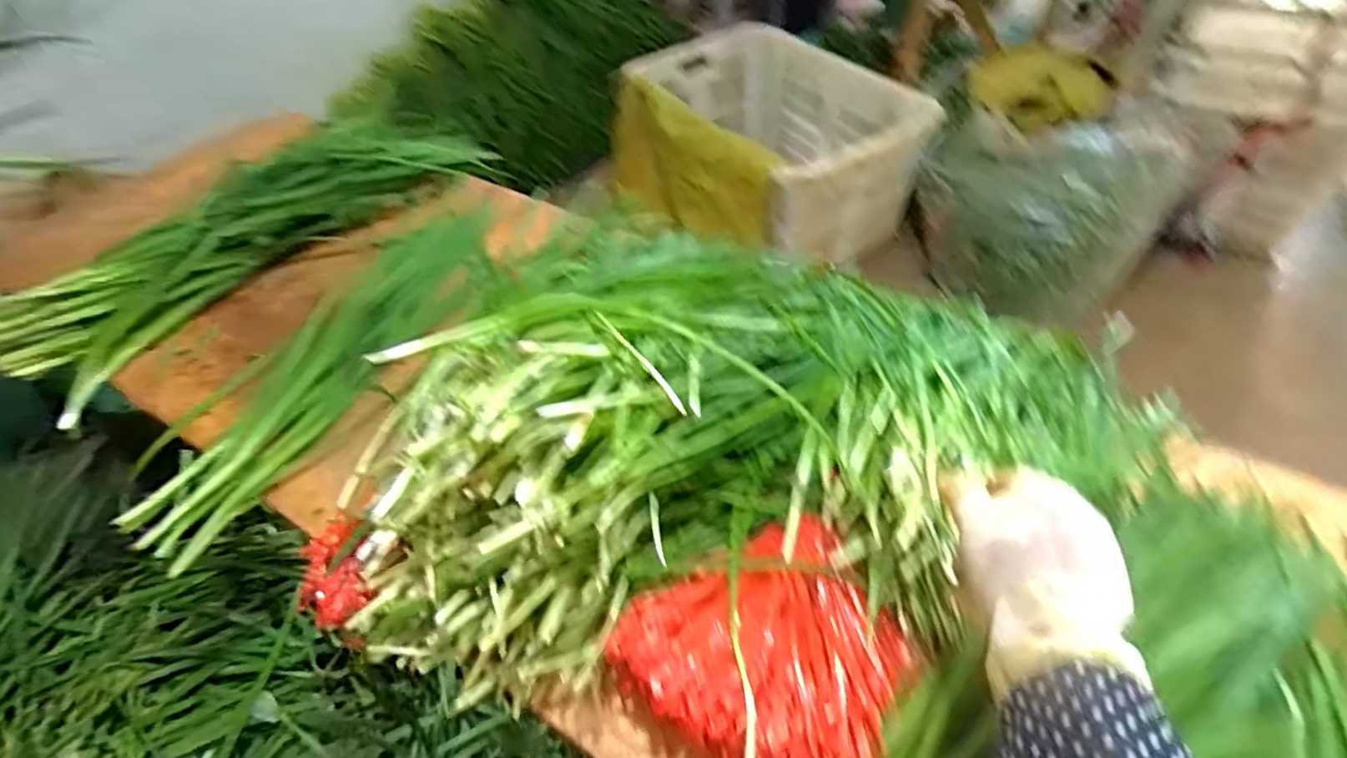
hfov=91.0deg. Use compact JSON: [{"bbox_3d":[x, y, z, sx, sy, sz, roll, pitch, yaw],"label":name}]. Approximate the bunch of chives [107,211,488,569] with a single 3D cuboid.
[{"bbox_3d":[-0.332,-0.029,0.668,0.142,0.030,0.464,19,50,19],"label":"bunch of chives"}]

